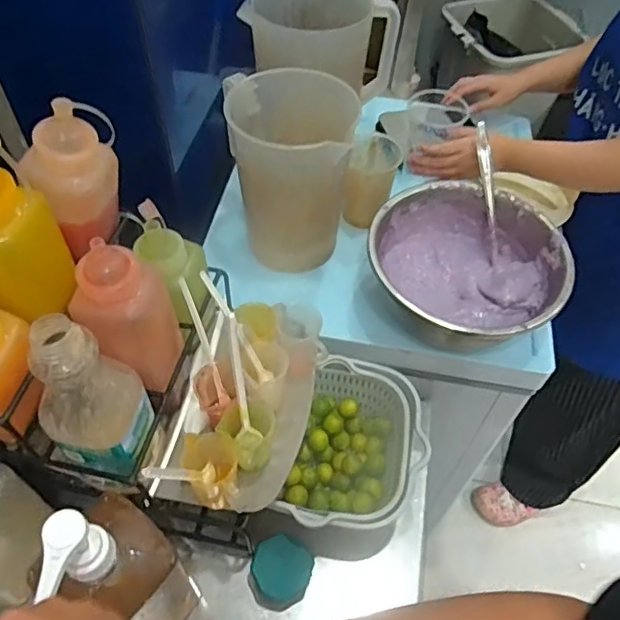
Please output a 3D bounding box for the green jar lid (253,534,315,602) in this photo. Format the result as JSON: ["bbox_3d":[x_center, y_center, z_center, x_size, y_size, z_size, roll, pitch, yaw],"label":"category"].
[{"bbox_3d":[-0.031,0.288,0.638,0.064,0.022,0.061,1,54,-1],"label":"green jar lid"}]

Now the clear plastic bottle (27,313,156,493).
[{"bbox_3d":[-0.196,0.089,0.524,0.068,0.205,0.085,12,54,7],"label":"clear plastic bottle"}]

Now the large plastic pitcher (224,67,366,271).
[{"bbox_3d":[-0.024,-0.192,0.813,0.159,0.235,0.165,-4,54,-4],"label":"large plastic pitcher"}]

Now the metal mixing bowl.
[{"bbox_3d":[0.204,-0.055,0.808,0.238,0.113,0.240,1,54,-1],"label":"metal mixing bowl"}]

